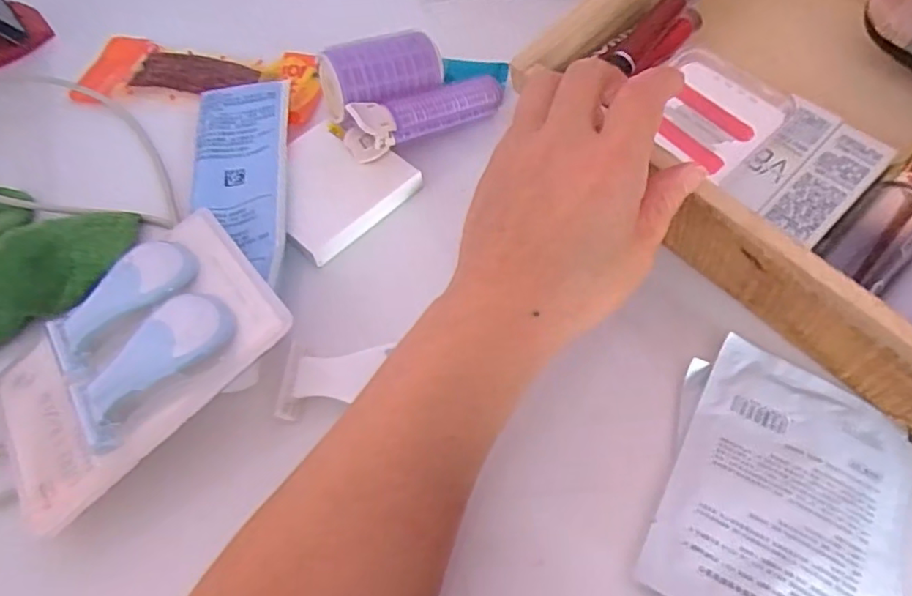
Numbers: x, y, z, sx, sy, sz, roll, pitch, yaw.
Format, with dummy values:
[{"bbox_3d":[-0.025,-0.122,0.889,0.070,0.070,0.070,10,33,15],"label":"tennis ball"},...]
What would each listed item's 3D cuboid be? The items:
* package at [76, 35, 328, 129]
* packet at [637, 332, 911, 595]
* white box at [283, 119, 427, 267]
[{"bbox_3d":[-0.179,-0.156,0.419,0.170,0.011,0.069,6,59,4],"label":"package"},{"bbox_3d":[0.149,0.090,0.260,0.101,0.011,0.125,26,62,15],"label":"packet"},{"bbox_3d":[-0.075,-0.069,0.350,0.076,0.017,0.085,38,66,21],"label":"white box"}]

